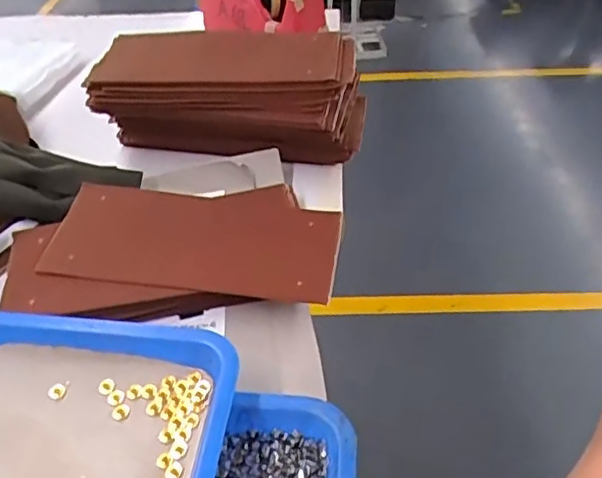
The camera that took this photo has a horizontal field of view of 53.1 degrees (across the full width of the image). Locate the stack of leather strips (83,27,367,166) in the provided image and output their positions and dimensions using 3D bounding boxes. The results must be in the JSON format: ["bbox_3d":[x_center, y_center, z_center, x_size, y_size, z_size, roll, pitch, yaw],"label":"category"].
[{"bbox_3d":[-0.076,-0.158,0.655,0.286,0.095,0.119,4,41,7],"label":"stack of leather strips"}]

